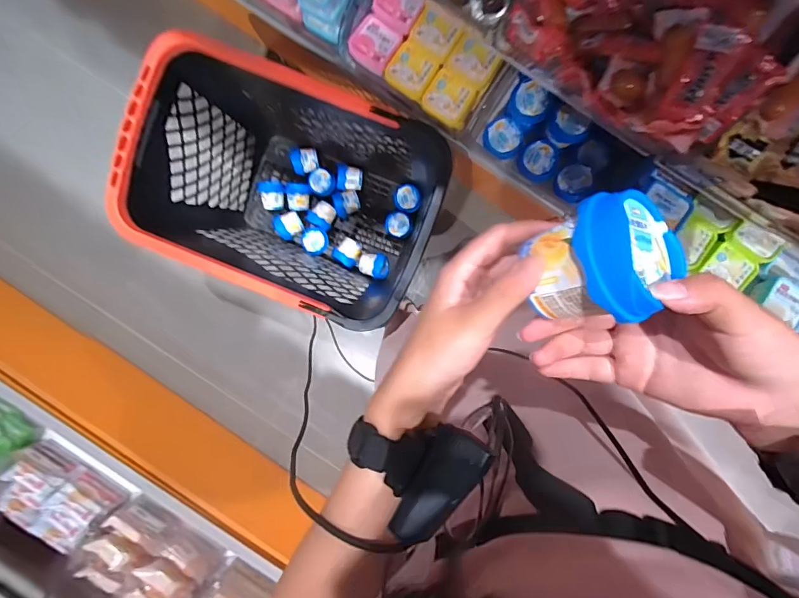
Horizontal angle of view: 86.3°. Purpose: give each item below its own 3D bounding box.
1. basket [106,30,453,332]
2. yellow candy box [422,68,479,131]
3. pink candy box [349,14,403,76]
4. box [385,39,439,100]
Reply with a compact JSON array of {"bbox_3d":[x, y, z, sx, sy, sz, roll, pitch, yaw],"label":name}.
[{"bbox_3d":[-0.227,-0.235,0.976,0.510,0.497,0.370,21,98,2],"label":"basket"},{"bbox_3d":[0.083,-0.331,0.708,0.077,0.025,0.070,32,98,1],"label":"yellow candy box"},{"bbox_3d":[-0.044,-0.427,0.709,0.077,0.029,0.072,35,98,0],"label":"pink candy box"},{"bbox_3d":[0.022,-0.380,0.713,0.074,0.029,0.077,34,98,1],"label":"box"}]

